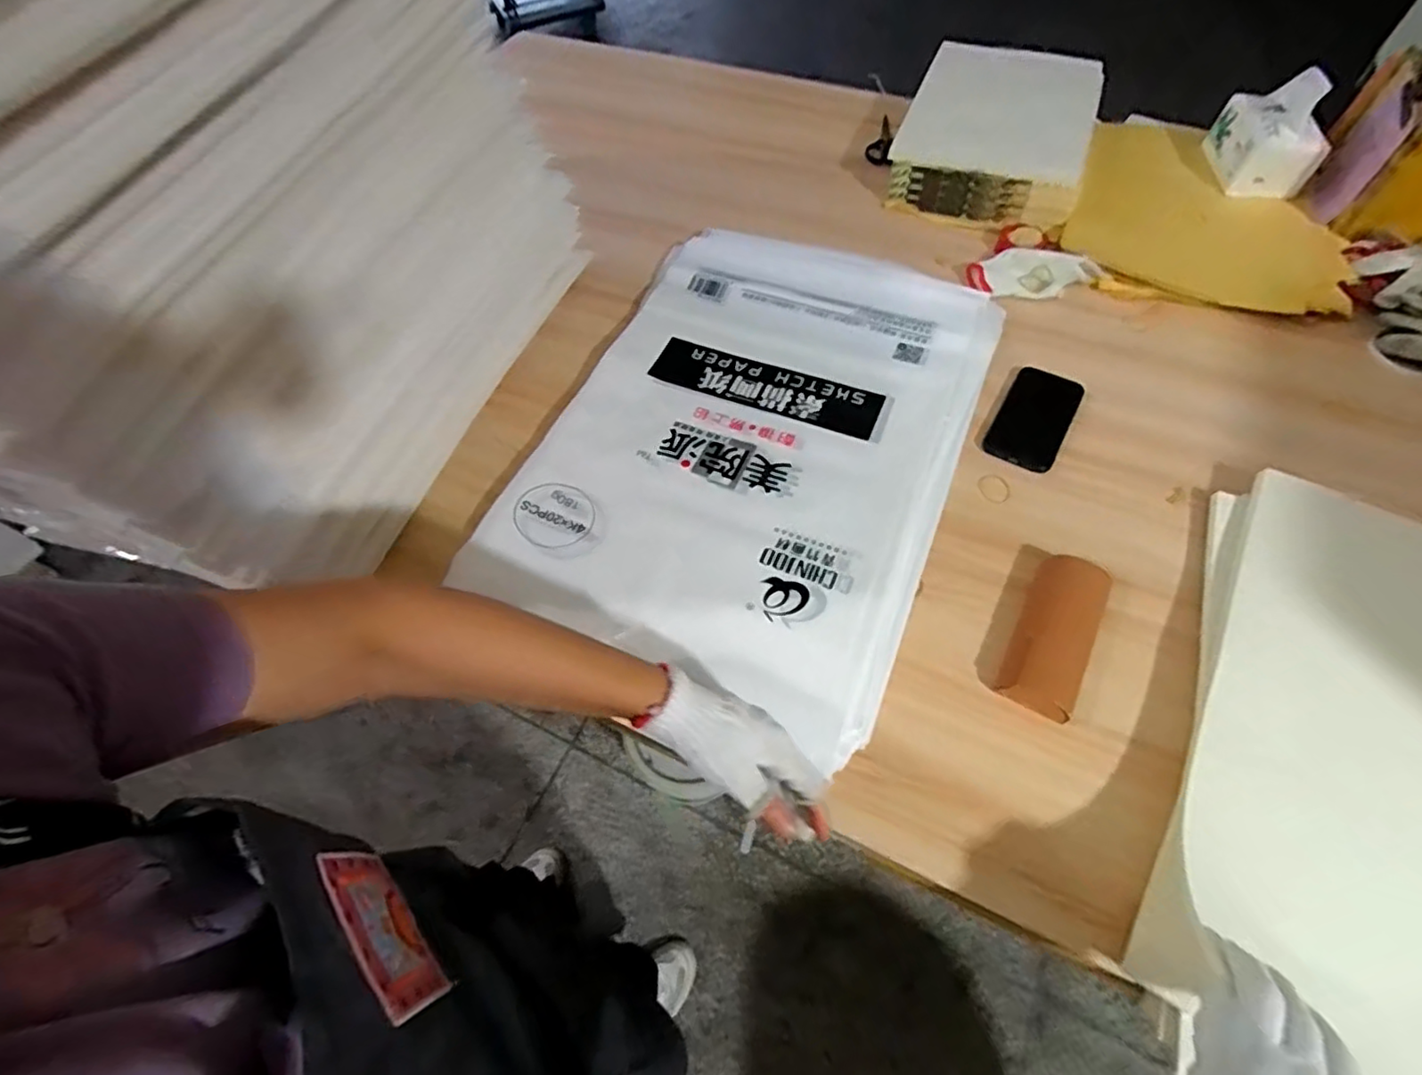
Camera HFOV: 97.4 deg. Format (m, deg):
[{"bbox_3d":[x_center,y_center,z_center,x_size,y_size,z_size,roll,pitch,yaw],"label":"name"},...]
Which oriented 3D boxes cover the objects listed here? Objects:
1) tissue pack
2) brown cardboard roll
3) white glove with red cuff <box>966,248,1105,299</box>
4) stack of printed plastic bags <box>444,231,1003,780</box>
[{"bbox_3d":[0.787,-0.575,0.879,0.089,0.104,0.157,1,60,3],"label":"tissue pack"},{"bbox_3d":[0.325,0.089,0.591,0.062,0.038,0.157,26,64,17],"label":"brown cardboard roll"},{"bbox_3d":[0.437,-0.359,0.848,0.168,0.025,0.075,0,60,3],"label":"white glove with red cuff"},{"bbox_3d":[0.060,-0.137,0.726,0.430,0.028,0.621,20,63,14],"label":"stack of printed plastic bags"}]

